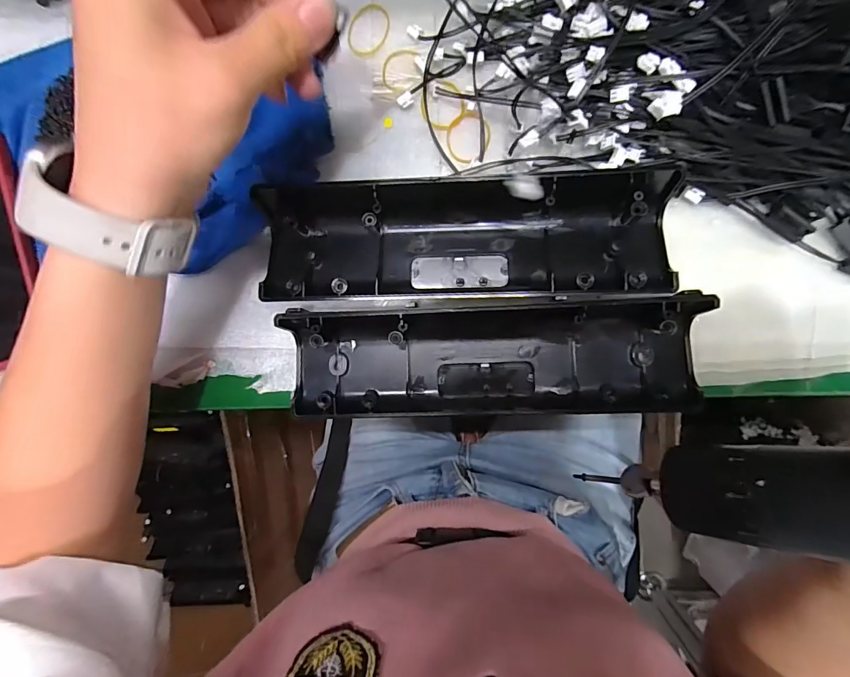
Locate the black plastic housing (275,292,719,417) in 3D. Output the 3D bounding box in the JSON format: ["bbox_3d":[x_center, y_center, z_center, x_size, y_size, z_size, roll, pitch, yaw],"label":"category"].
[{"bbox_3d":[0.039,0.014,0.264,0.246,0.033,0.070,-2,90,6],"label":"black plastic housing"}]

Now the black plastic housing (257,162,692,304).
[{"bbox_3d":[0.022,-0.063,0.262,0.245,0.024,0.080,-1,90,6],"label":"black plastic housing"}]

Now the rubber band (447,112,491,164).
[{"bbox_3d":[0.027,-0.129,0.271,0.029,0.005,0.031,-1,84,6],"label":"rubber band"}]

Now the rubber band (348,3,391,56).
[{"bbox_3d":[-0.037,-0.201,0.274,0.023,0.004,0.035,20,92,6],"label":"rubber band"}]

